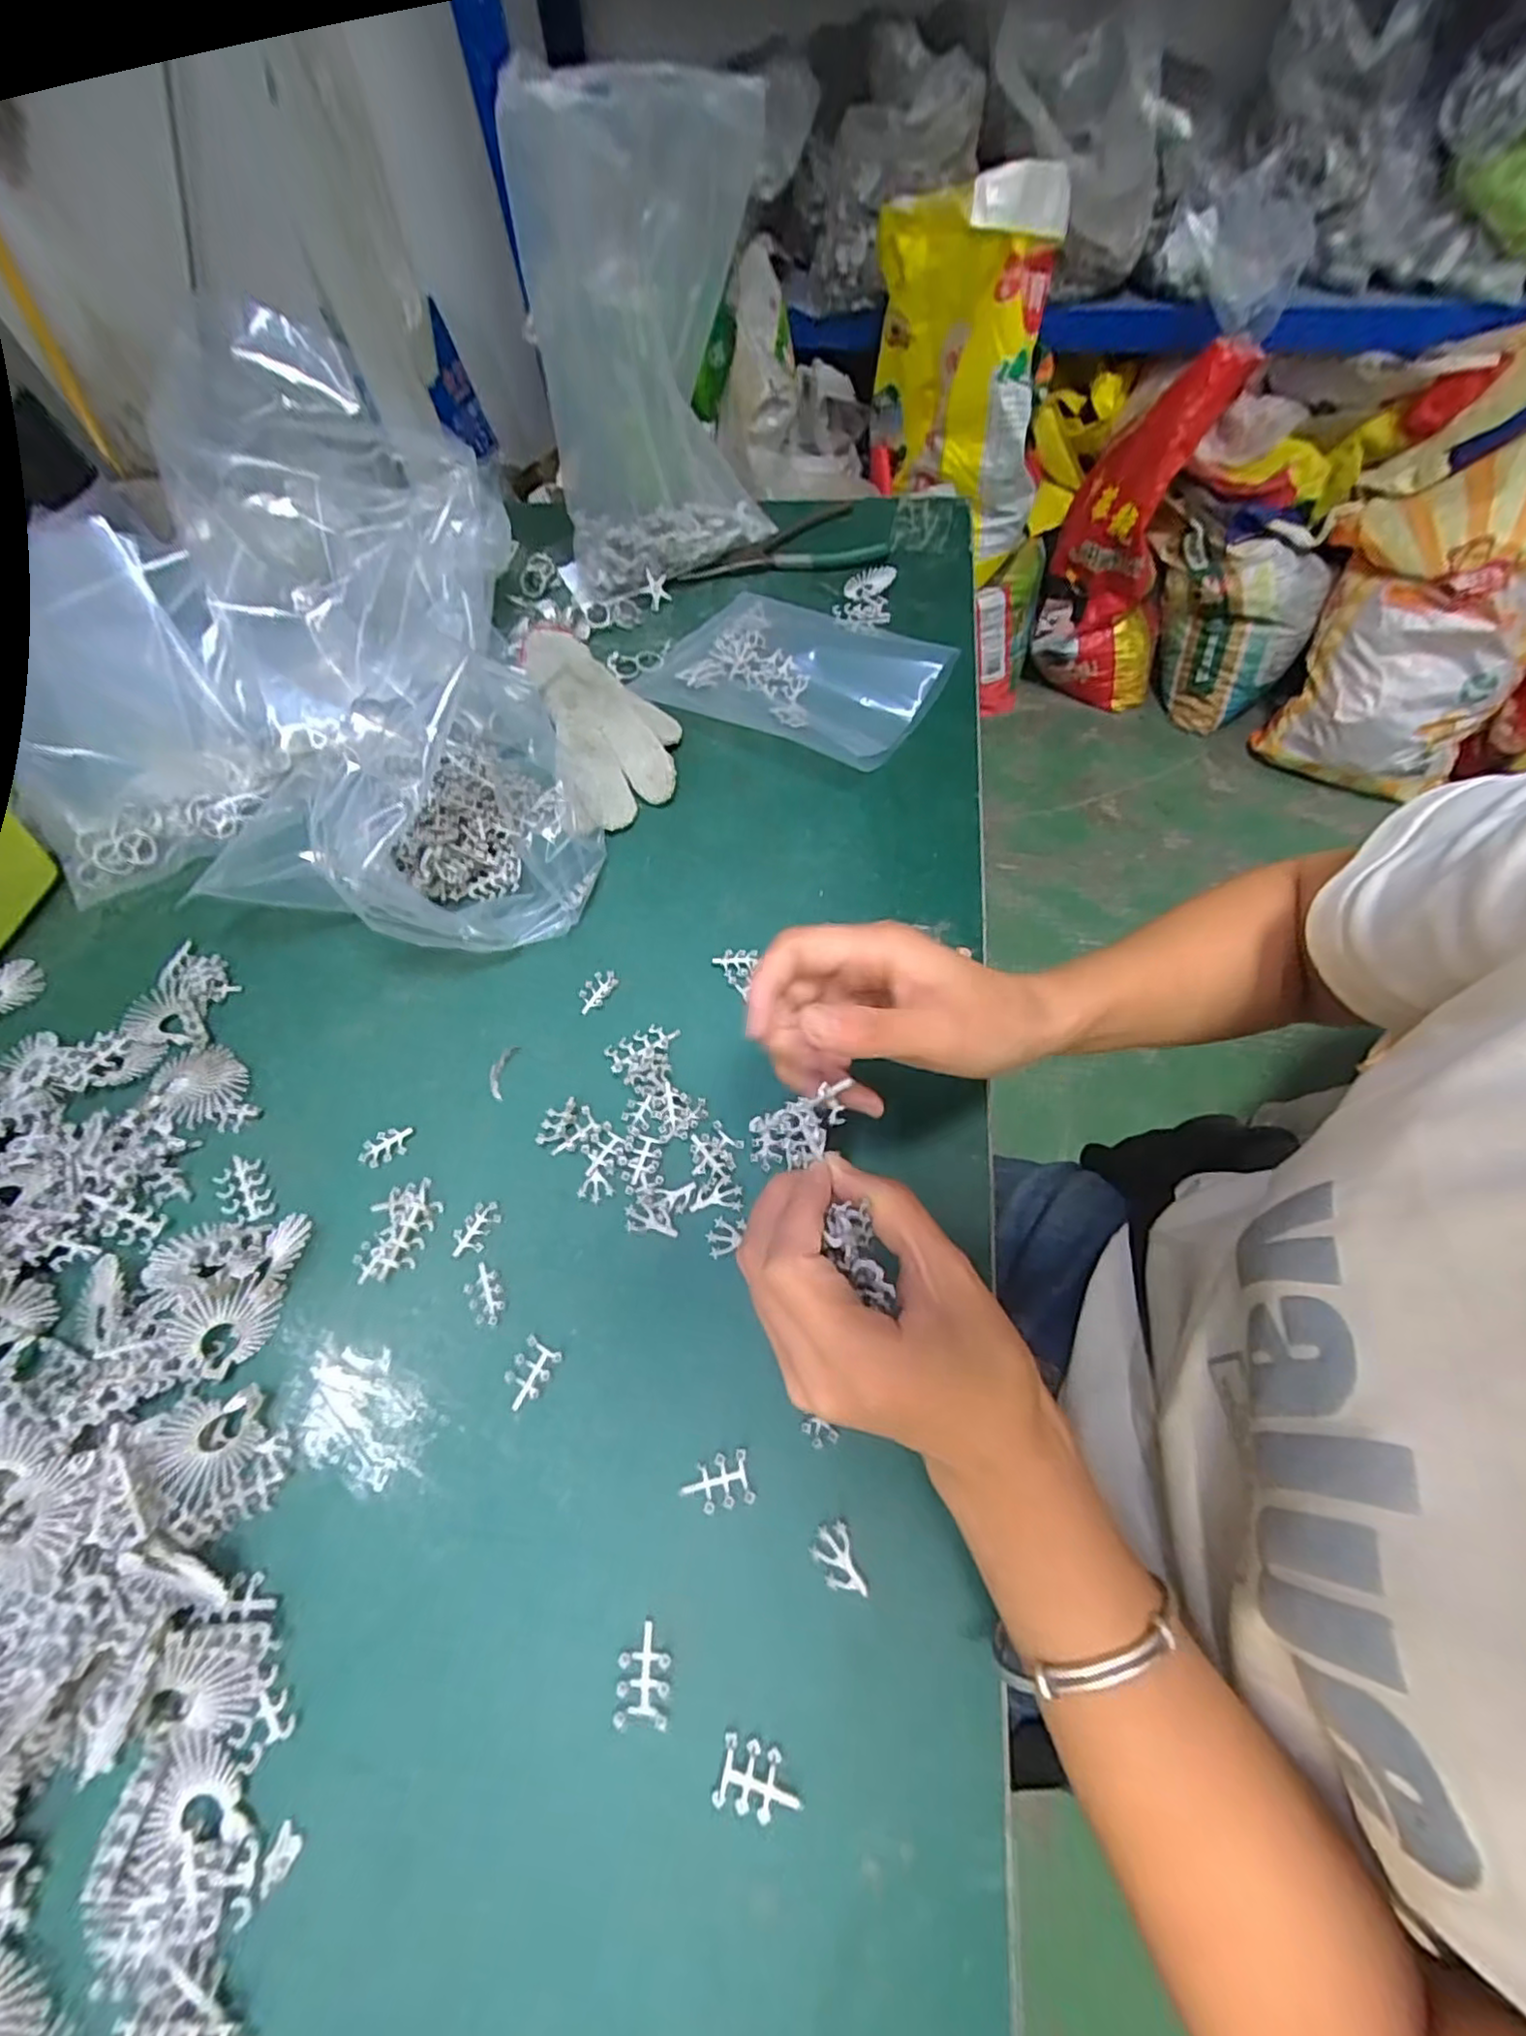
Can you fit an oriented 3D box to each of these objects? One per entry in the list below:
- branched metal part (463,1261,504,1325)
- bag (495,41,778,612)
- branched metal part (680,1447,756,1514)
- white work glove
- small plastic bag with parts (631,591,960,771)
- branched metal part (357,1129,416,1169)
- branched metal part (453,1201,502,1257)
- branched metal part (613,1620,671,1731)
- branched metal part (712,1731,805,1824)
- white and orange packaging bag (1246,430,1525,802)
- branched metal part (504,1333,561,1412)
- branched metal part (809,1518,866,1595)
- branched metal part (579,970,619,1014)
[{"bbox_3d":[-0.131,0.129,0.318,0.016,0.004,0.027,-28,65,-11],"label":"branched metal part"},{"bbox_3d":[-0.075,-0.439,0.461,0.159,0.248,0.088,-13,63,-4],"label":"bag"},{"bbox_3d":[-0.019,0.191,0.278,0.029,0.004,0.018,-13,63,-4],"label":"branched metal part"},{"bbox_3d":[-0.111,-0.220,0.475,0.086,0.036,0.199,-17,63,-6],"label":"white work glove"},{"bbox_3d":[0.023,-0.255,0.495,0.203,0.024,0.146,30,68,17],"label":"small plastic bag with parts"},{"bbox_3d":[-0.196,0.066,0.352,0.028,0.004,0.017,-26,65,-10],"label":"branched metal part"},{"bbox_3d":[-0.140,0.103,0.331,0.017,0.004,0.028,19,65,12],"label":"branched metal part"},{"bbox_3d":[-0.044,0.246,0.254,0.019,0.004,0.028,1,63,3],"label":"branched metal part"},{"bbox_3d":[-0.001,0.267,0.238,0.029,0.004,0.018,8,64,7],"label":"branched metal part"},{"bbox_3d":[1.198,-0.721,1.230,0.343,0.547,0.173,20,28,23],"label":"white and orange packaging bag"},{"bbox_3d":[-0.104,0.158,0.302,0.018,0.004,0.027,22,66,13],"label":"branched metal part"},{"bbox_3d":[0.029,0.212,0.264,0.016,0.004,0.024,-18,64,-7],"label":"branched metal part"},{"bbox_3d":[-0.096,-0.016,0.390,0.016,0.004,0.029,32,69,17],"label":"branched metal part"}]

